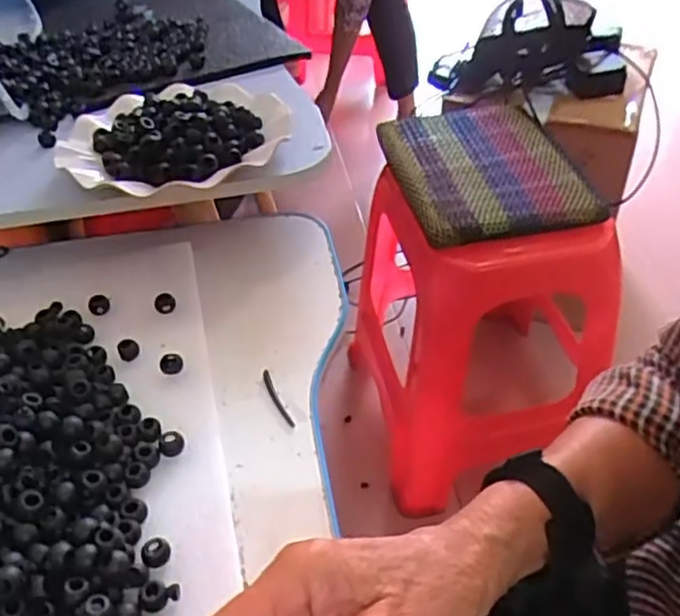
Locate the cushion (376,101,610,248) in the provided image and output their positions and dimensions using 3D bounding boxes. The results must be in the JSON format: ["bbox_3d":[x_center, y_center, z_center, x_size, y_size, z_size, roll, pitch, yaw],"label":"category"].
[{"bbox_3d":[0.191,-0.201,0.979,0.240,0.031,0.299,-11,43,-8],"label":"cushion"}]

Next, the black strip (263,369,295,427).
[{"bbox_3d":[-0.044,0.063,0.488,0.006,0.005,0.052,-15,45,-20],"label":"black strip"}]

